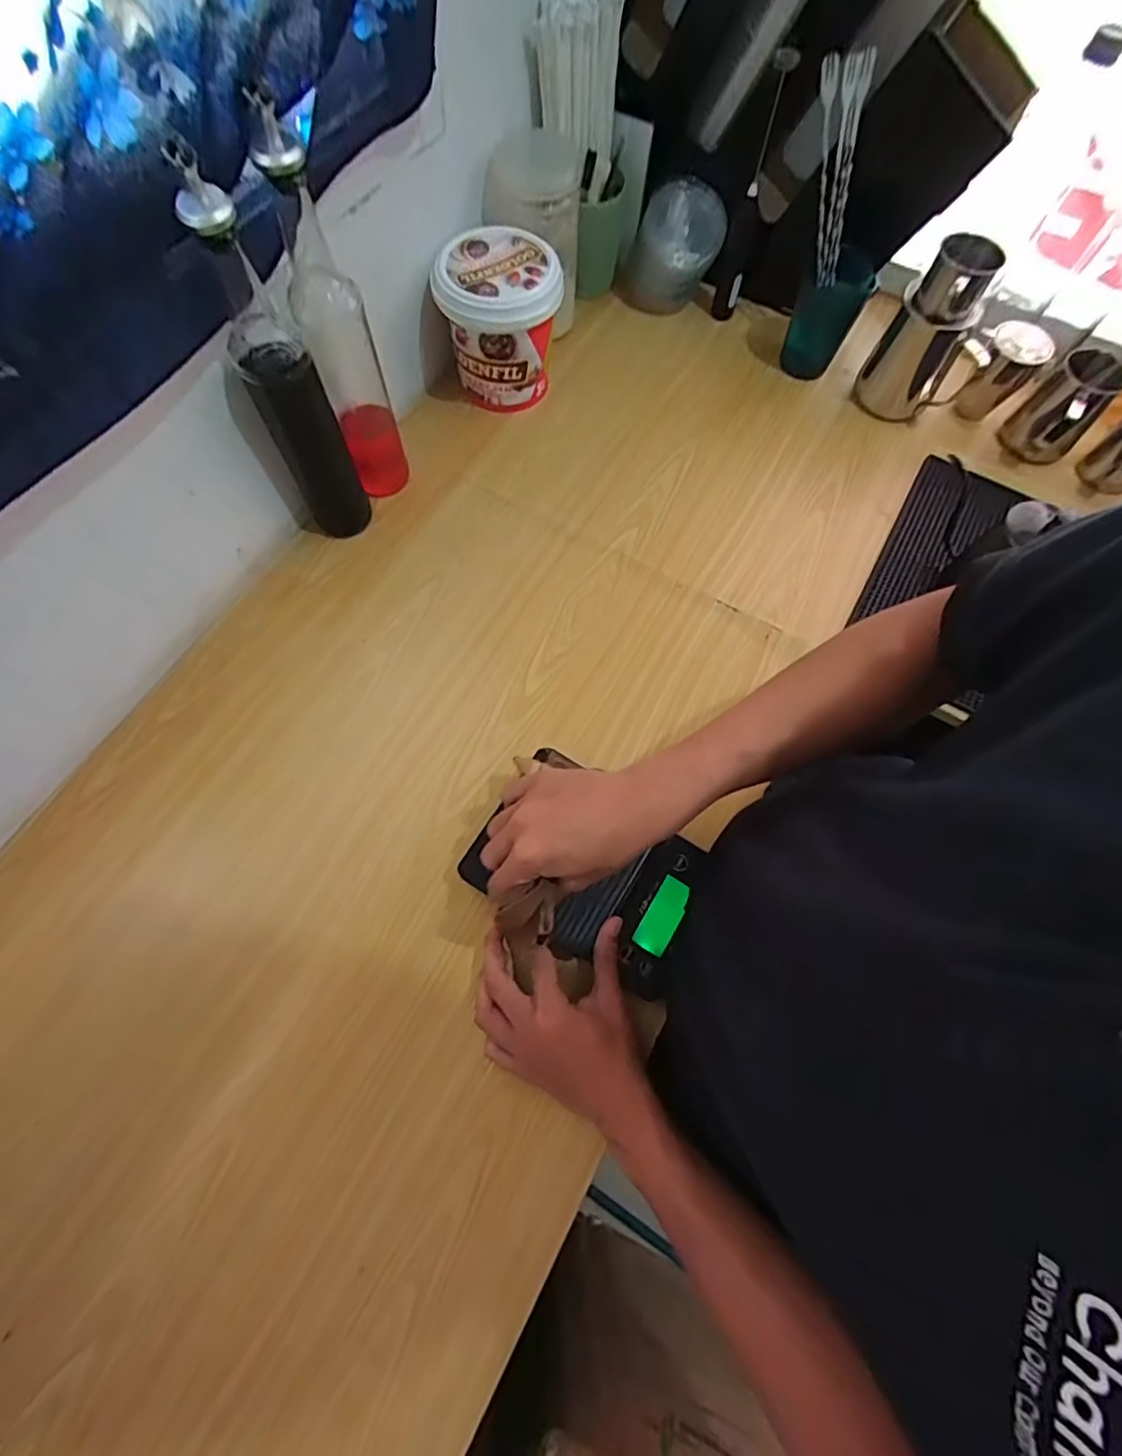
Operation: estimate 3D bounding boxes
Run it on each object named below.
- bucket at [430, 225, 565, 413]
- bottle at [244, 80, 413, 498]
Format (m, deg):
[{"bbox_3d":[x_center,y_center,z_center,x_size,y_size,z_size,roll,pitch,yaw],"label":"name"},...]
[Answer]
[{"bbox_3d":[-0.067,-0.444,0.643,0.124,0.125,0.117,1,69,-1],"label":"bucket"},{"bbox_3d":[-0.196,-0.338,0.513,0.055,0.306,0.057,-23,72,-10],"label":"bottle"}]

